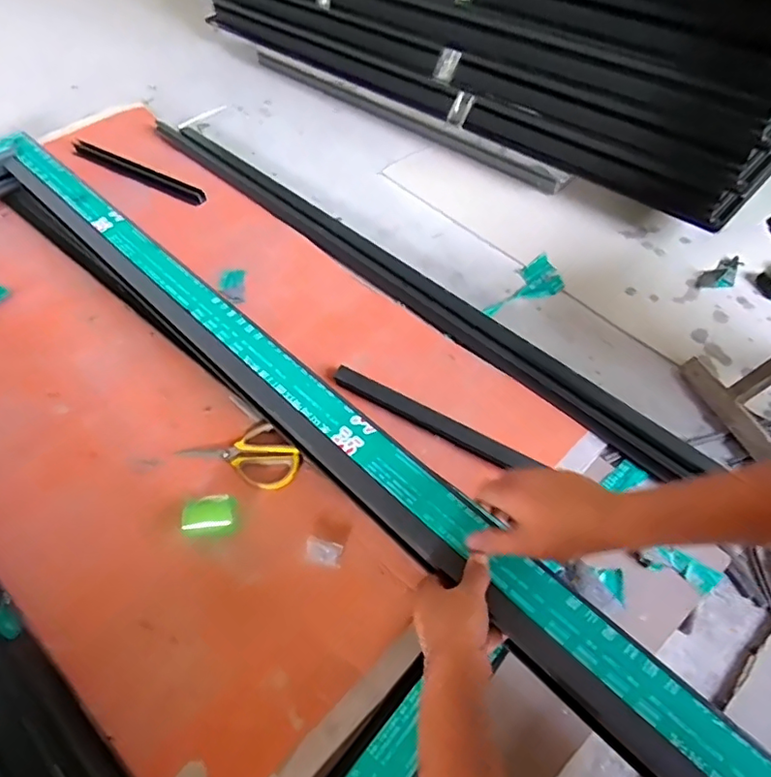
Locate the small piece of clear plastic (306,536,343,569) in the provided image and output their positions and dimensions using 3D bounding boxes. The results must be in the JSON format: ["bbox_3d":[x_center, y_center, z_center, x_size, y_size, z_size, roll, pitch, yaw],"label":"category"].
[{"bbox_3d":[-0.073,0.189,0.645,0.045,0.015,0.028,15,53,12],"label":"small piece of clear plastic"}]

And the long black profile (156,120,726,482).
[{"bbox_3d":[-0.039,-0.232,0.963,0.062,0.028,1.217,-38,60,-25],"label":"long black profile"}]

